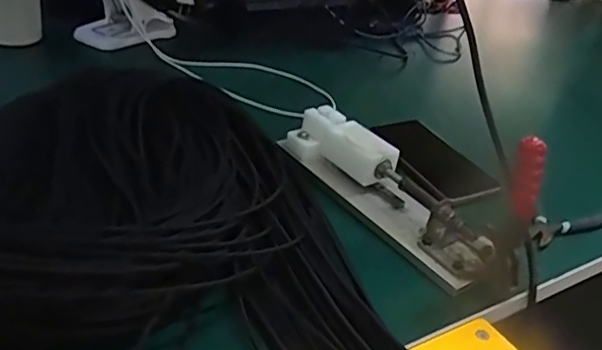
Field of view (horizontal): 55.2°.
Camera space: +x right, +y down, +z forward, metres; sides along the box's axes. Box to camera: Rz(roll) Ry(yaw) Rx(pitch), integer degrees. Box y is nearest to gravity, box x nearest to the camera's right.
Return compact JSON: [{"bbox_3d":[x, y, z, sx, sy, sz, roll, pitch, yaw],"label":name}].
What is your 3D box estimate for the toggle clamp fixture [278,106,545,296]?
[{"bbox_3d":[0.094,-0.009,0.525,0.064,0.122,0.291,-17,39,-34],"label":"toggle clamp fixture"}]

